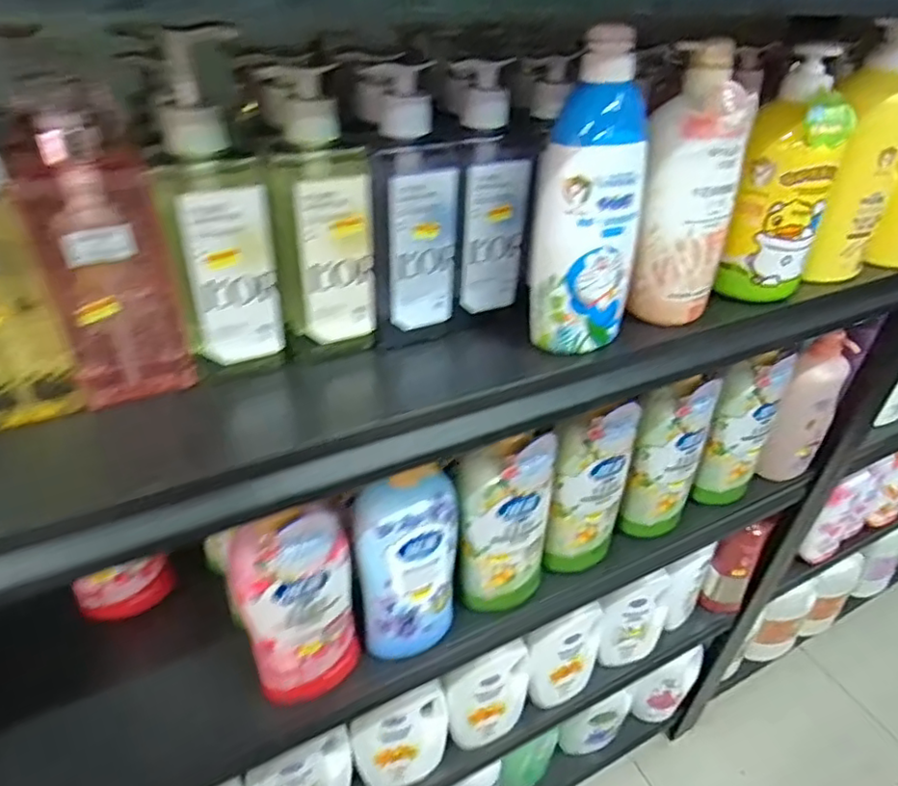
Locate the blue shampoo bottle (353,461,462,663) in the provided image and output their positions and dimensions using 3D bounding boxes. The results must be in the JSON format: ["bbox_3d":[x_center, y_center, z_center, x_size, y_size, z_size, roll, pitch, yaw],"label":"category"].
[{"bbox_3d":[-0.038,0.177,0.622,0.105,0.215,0.059,-13,41,-18],"label":"blue shampoo bottle"}]

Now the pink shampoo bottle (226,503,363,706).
[{"bbox_3d":[-0.137,0.204,0.568,0.099,0.252,0.049,-8,40,-12],"label":"pink shampoo bottle"}]

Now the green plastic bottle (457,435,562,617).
[{"bbox_3d":[0.065,0.145,0.662,0.108,0.233,0.055,-3,39,-6],"label":"green plastic bottle"}]

